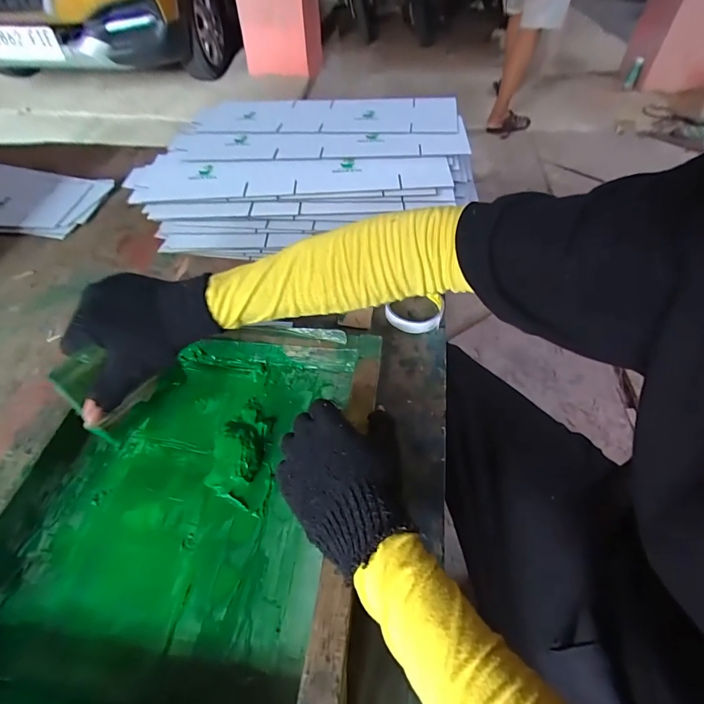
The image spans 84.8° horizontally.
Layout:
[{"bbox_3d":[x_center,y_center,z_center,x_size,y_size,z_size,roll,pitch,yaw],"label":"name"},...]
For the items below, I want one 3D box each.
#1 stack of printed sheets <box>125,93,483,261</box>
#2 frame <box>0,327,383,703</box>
[{"bbox_3d":[-0.062,-0.307,0.640,0.508,0.123,0.296,3,49,3],"label":"stack of printed sheets"},{"bbox_3d":[-0.162,0.132,0.373,0.344,0.057,0.407,5,53,6],"label":"frame"}]

